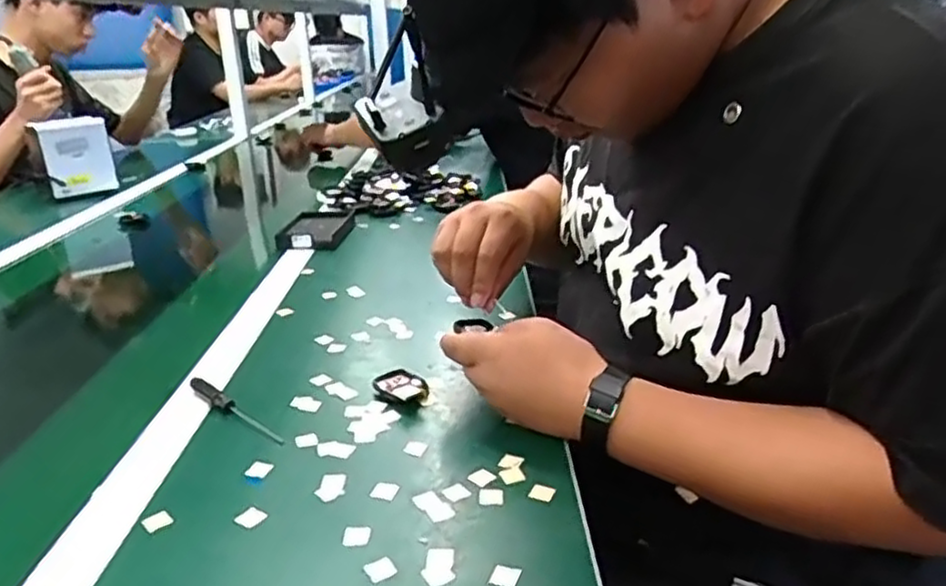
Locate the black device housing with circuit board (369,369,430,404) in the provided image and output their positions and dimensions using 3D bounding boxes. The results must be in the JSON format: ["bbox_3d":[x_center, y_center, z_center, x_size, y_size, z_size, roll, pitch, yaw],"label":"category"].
[{"bbox_3d":[-0.063,0.084,0.636,0.040,0.013,0.047,-19,26,-36],"label":"black device housing with circuit board"}]

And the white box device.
[{"bbox_3d":[-0.791,-0.272,1.431,0.126,0.144,0.038,-12,23,-24],"label":"white box device"}]

